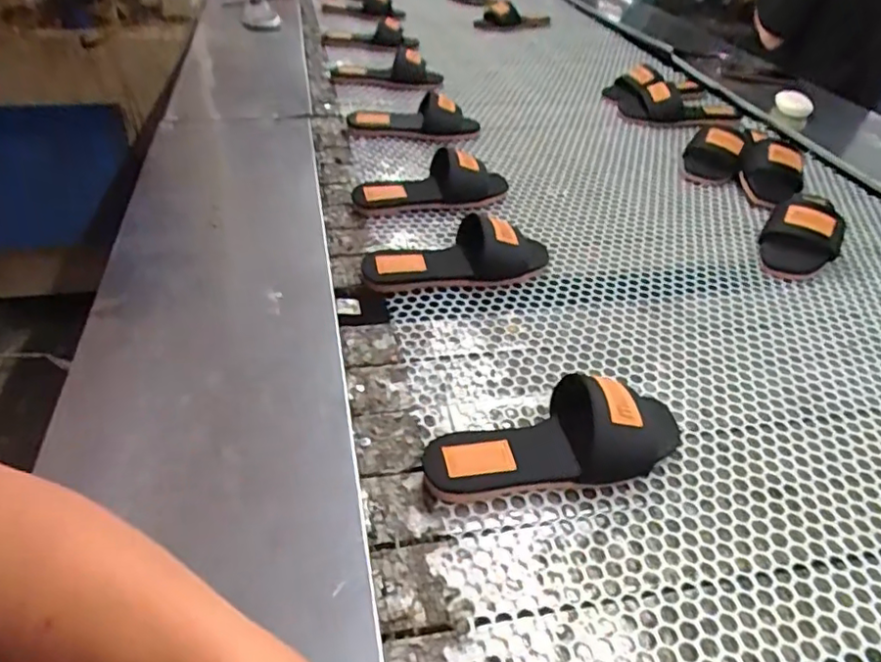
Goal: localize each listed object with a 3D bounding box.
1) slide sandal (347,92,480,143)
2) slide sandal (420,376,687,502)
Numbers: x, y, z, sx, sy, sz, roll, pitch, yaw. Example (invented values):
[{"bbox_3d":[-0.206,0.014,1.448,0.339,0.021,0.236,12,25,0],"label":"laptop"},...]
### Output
[{"bbox_3d":[-0.048,-0.364,1.021,0.215,0.062,0.083,9,40,8],"label":"slide sandal"},{"bbox_3d":[0.096,0.085,0.500,0.219,0.069,0.081,-4,40,-7],"label":"slide sandal"}]

